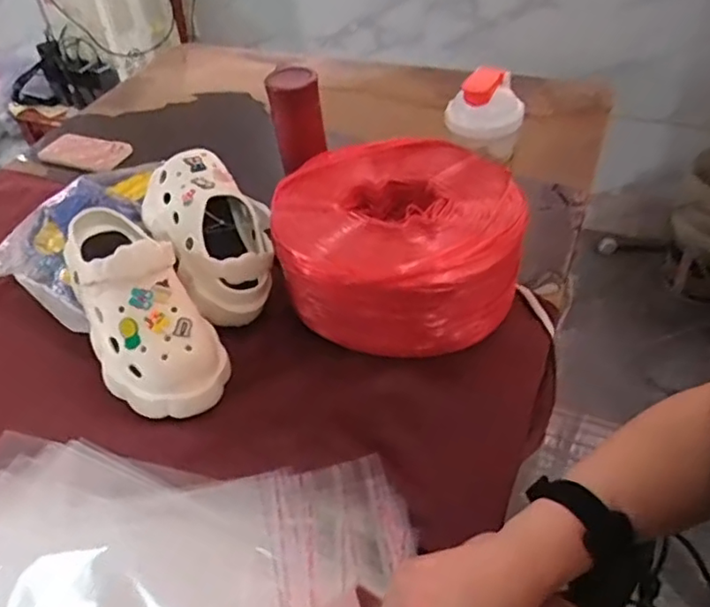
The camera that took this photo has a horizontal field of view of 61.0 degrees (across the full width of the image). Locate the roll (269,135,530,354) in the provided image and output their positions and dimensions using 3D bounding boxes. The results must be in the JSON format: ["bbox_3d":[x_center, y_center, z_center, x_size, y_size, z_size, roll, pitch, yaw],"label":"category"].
[{"bbox_3d":[0.051,-0.070,0.721,0.263,0.126,0.246,-4,44,3],"label":"roll"}]

